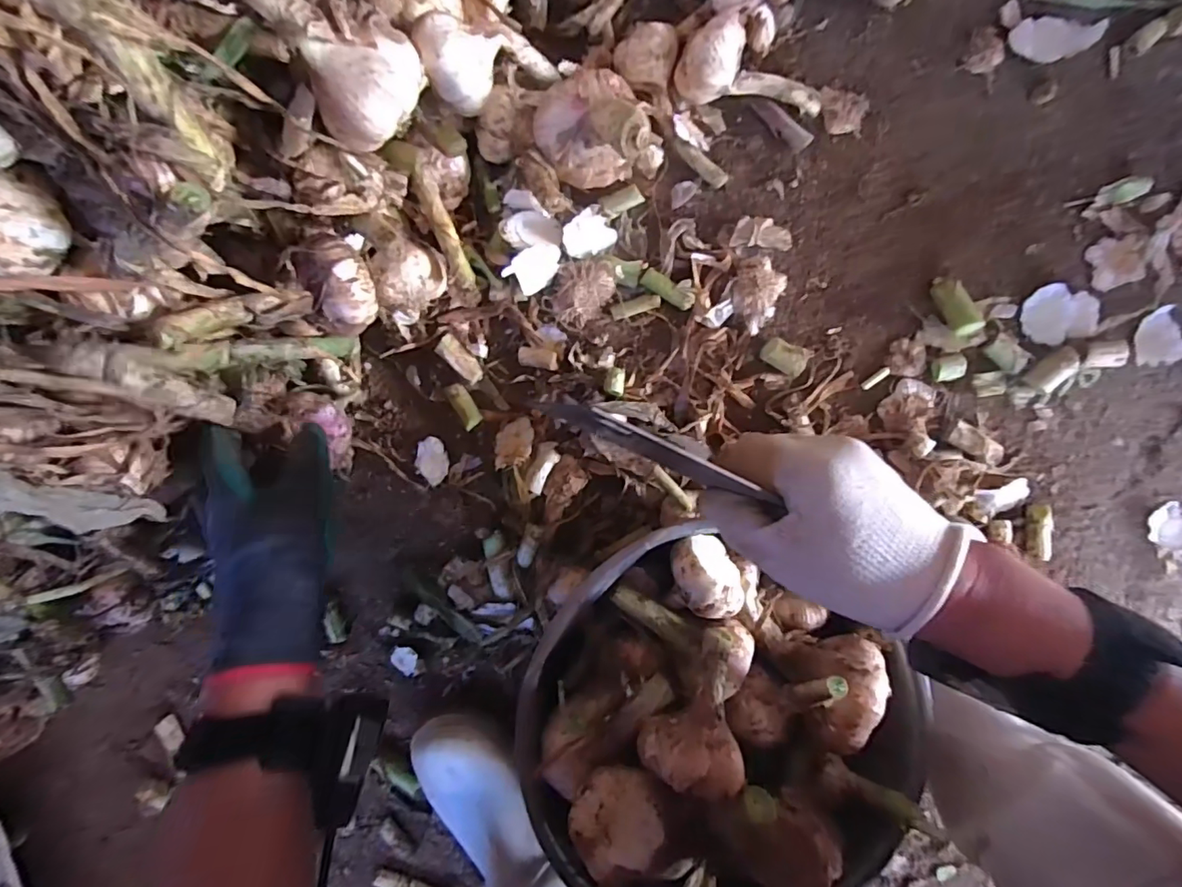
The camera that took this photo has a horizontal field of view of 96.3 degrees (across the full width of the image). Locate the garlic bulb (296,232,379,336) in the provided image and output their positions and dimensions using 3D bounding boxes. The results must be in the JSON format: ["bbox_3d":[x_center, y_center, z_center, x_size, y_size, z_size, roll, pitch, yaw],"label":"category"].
[{"bbox_3d":[-0.167,-0.105,0.348,0.042,0.037,0.061,-13,98,6],"label":"garlic bulb"}]

